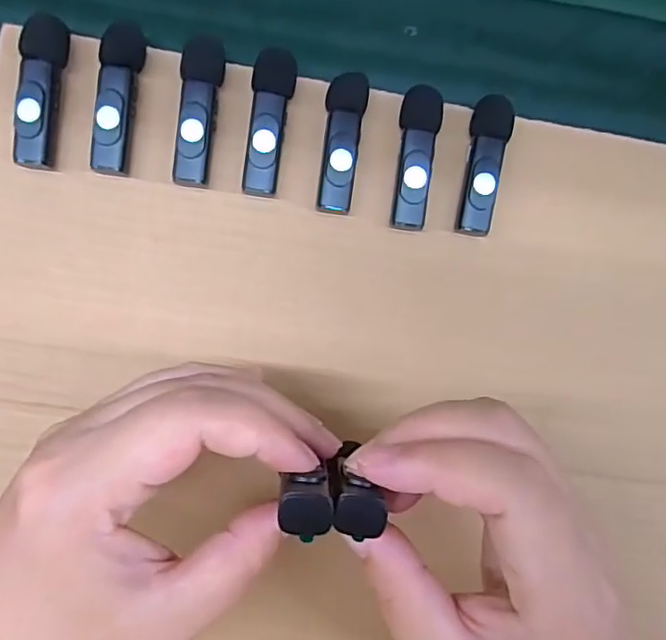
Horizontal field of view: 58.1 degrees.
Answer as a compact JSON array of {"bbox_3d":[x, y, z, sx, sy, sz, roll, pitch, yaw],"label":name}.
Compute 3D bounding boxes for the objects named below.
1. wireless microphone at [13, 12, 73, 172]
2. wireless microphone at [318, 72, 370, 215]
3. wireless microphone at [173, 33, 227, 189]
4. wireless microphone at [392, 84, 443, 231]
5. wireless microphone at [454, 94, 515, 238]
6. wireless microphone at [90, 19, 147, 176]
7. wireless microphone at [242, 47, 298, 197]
[{"bbox_3d":[-0.127,-0.099,0.263,0.016,0.018,0.063,7,86,-5],"label":"wireless microphone"},{"bbox_3d":[0.003,-0.081,0.275,0.018,0.014,0.063,10,86,-5],"label":"wireless microphone"},{"bbox_3d":[-0.060,-0.093,0.270,0.017,0.016,0.067,7,86,-5],"label":"wireless microphone"},{"bbox_3d":[0.038,-0.074,0.279,0.018,0.015,0.064,6,86,-5],"label":"wireless microphone"},{"bbox_3d":[0.070,-0.071,0.282,0.018,0.018,0.062,10,86,-5],"label":"wireless microphone"},{"bbox_3d":[-0.095,-0.097,0.267,0.016,0.018,0.064,8,86,-5],"label":"wireless microphone"},{"bbox_3d":[-0.028,-0.089,0.272,0.019,0.015,0.066,5,86,-5],"label":"wireless microphone"}]

